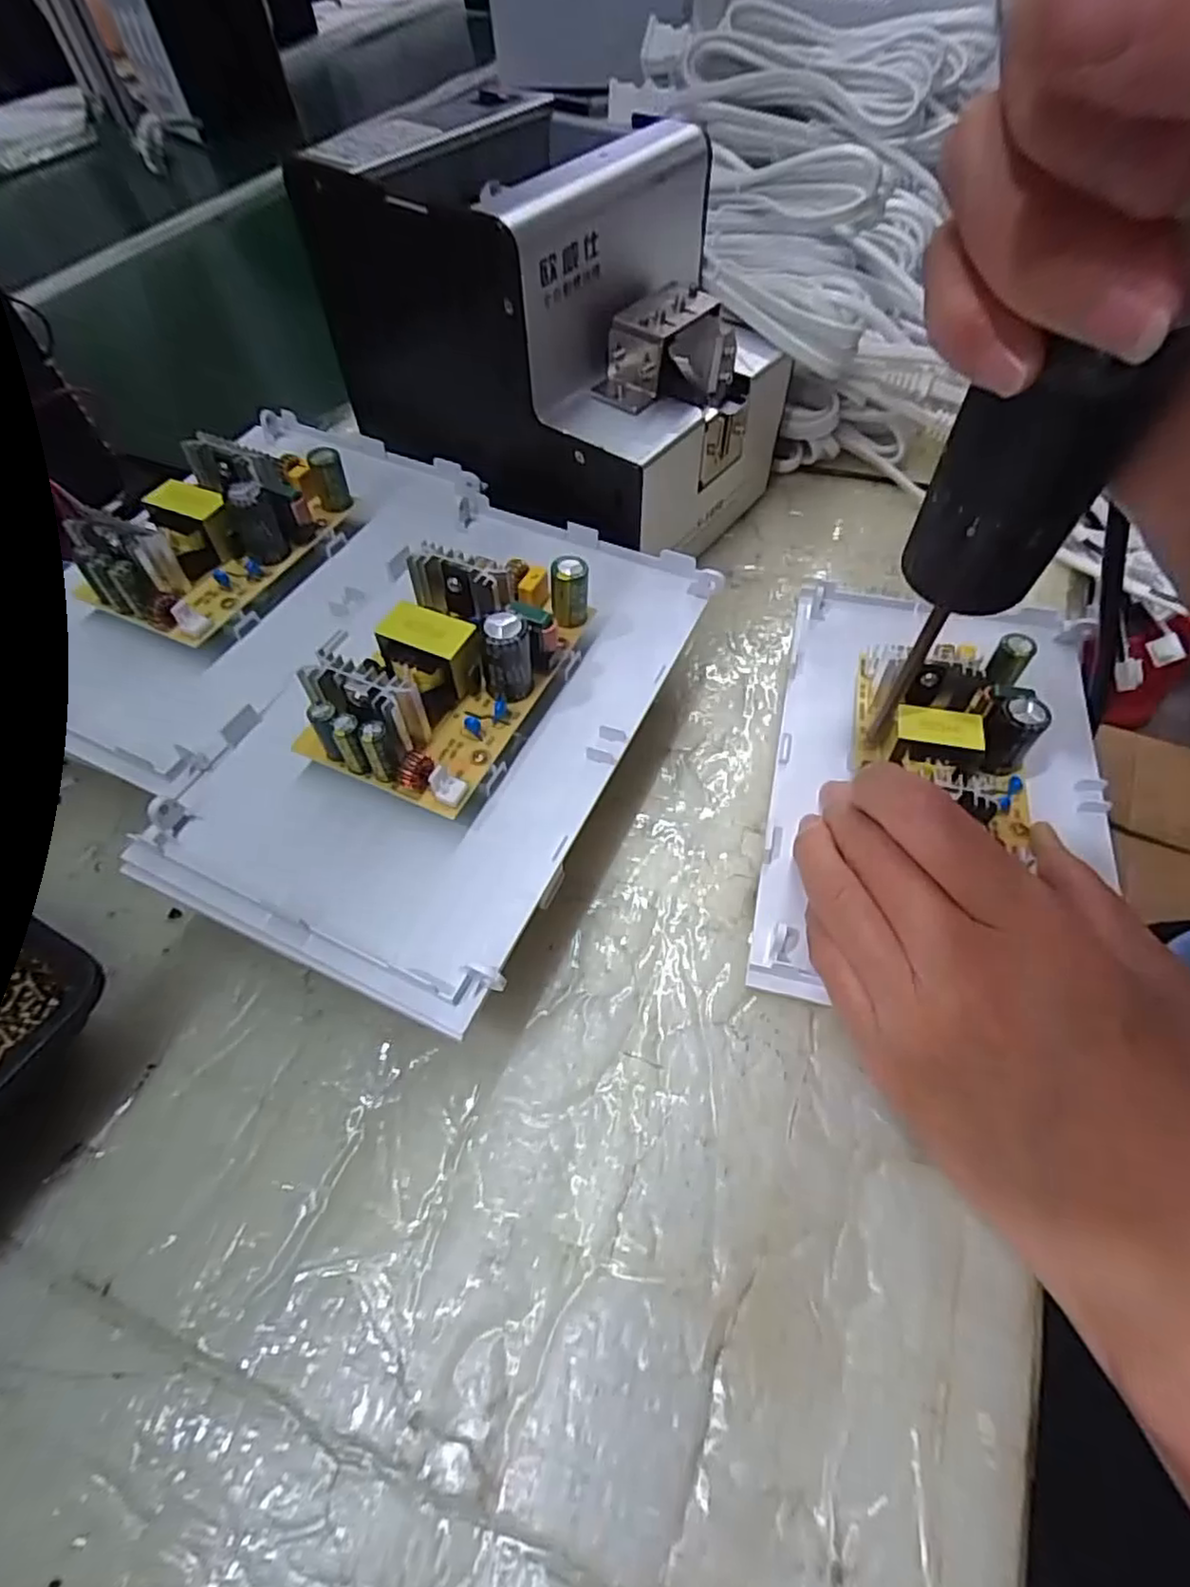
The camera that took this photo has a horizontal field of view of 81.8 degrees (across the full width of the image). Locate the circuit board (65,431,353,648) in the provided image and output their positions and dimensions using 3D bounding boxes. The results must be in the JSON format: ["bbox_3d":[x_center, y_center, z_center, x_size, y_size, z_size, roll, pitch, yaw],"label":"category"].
[{"bbox_3d":[-0.148,-0.102,0.269,0.057,0.037,0.101,21,60,17],"label":"circuit board"}]

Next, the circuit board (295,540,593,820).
[{"bbox_3d":[-0.046,-0.043,0.227,0.057,0.036,0.101,20,59,16],"label":"circuit board"}]

